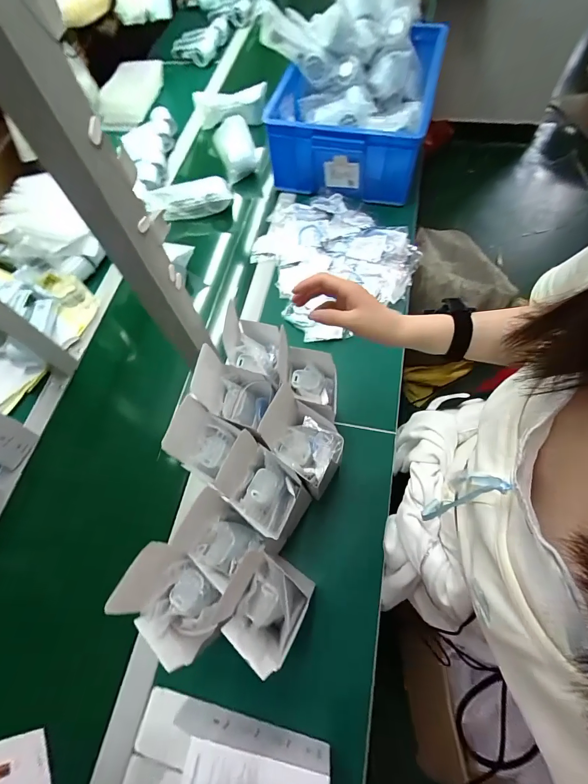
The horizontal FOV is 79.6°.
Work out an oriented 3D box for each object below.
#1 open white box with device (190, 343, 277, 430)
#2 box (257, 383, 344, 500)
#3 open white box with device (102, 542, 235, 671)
[{"bbox_3d":[-0.084,0.001,0.486,0.096,0.114,0.081,21,69,13],"label":"open white box with device"},{"bbox_3d":[0.011,0.062,0.446,0.103,0.089,0.077,34,72,17],"label":"box"},{"bbox_3d":[-0.129,0.225,0.368,0.099,0.101,0.090,39,73,19],"label":"open white box with device"}]

